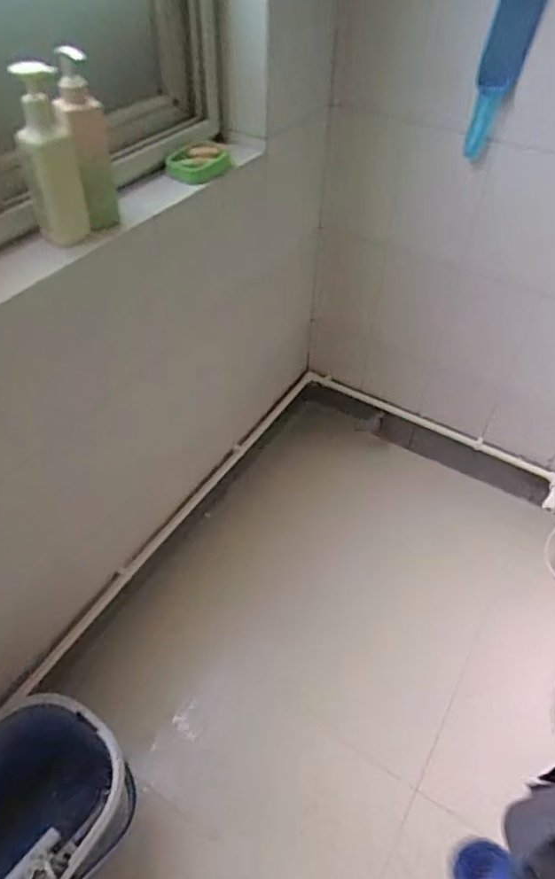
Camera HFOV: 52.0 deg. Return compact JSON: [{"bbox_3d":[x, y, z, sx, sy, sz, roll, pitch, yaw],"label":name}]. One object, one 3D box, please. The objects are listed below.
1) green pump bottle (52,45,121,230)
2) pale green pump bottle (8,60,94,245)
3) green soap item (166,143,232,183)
[{"bbox_3d":[-0.296,-0.462,0.888,0.062,0.249,0.080,-5,47,-7],"label":"green pump bottle"},{"bbox_3d":[-0.343,-0.417,0.861,0.076,0.249,0.055,-13,48,-14],"label":"pale green pump bottle"},{"bbox_3d":[-0.153,-0.543,1.114,0.126,0.055,0.051,-11,48,-13],"label":"green soap item"}]

